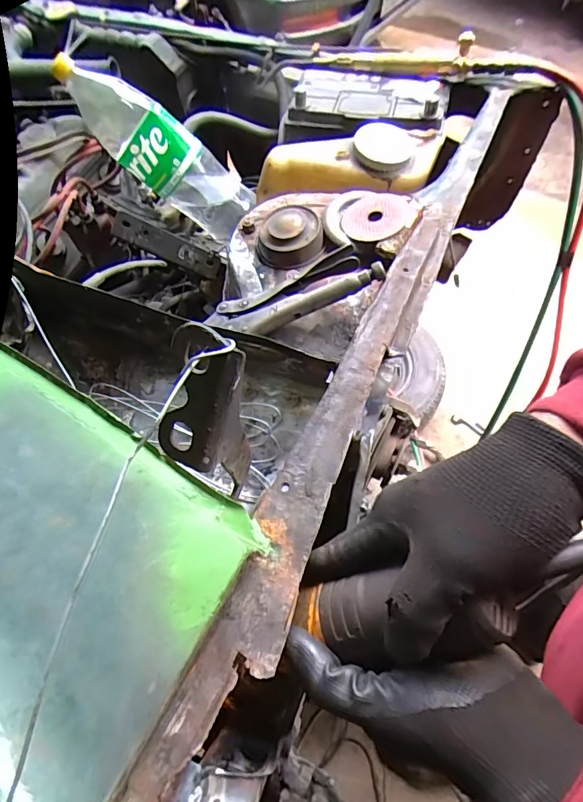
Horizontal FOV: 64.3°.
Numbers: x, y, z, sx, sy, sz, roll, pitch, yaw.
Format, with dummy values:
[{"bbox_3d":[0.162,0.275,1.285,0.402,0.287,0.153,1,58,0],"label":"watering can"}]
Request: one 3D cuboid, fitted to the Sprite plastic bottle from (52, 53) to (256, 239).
[{"bbox_3d":[-0.192,-0.356,0.660,0.282,0.113,0.092,33,51,-31],"label":"Sprite plastic bottle"}]

